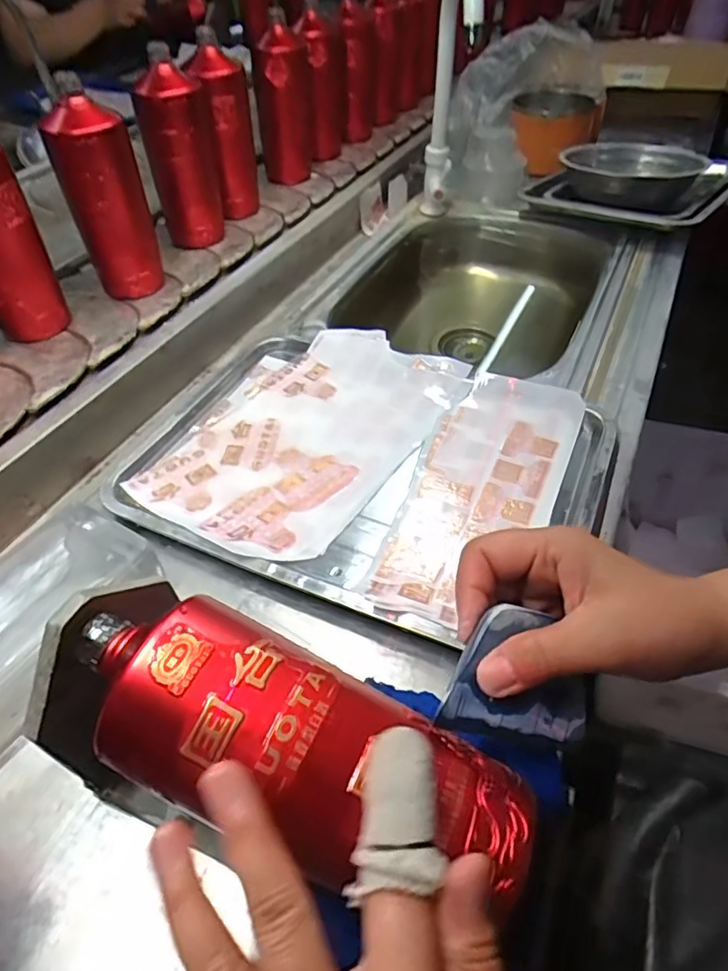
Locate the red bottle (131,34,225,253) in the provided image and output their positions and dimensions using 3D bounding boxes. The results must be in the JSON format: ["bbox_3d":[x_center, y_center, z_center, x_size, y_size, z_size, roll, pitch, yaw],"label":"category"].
[{"bbox_3d":[-0.226,-0.410,0.703,0.075,0.192,0.061,-15,54,-13],"label":"red bottle"}]

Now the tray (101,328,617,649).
[{"bbox_3d":[0.001,-0.030,0.499,0.375,0.031,0.289,22,55,15],"label":"tray"}]

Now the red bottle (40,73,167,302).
[{"bbox_3d":[-0.280,-0.312,0.626,0.063,0.188,0.067,23,55,16],"label":"red bottle"}]

